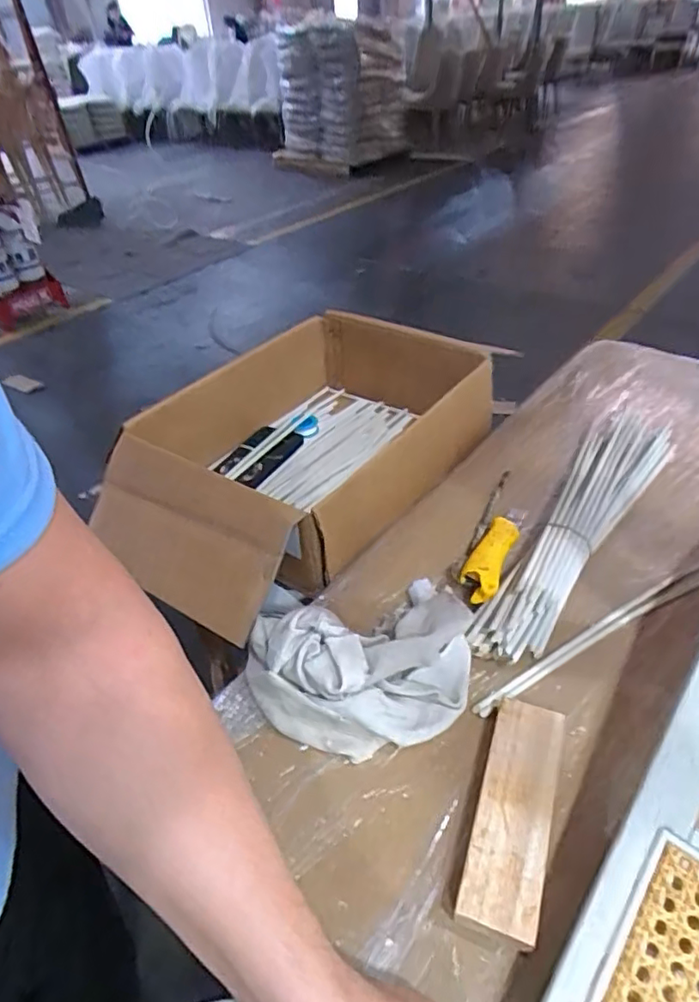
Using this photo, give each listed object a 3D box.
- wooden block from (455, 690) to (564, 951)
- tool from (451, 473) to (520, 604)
[{"bbox_3d":[0.123,0.229,0.437,0.052,0.025,0.162,11,43,18],"label":"wooden block"},{"bbox_3d":[0.165,0.028,0.659,0.055,0.040,0.243,14,44,21],"label":"tool"}]

